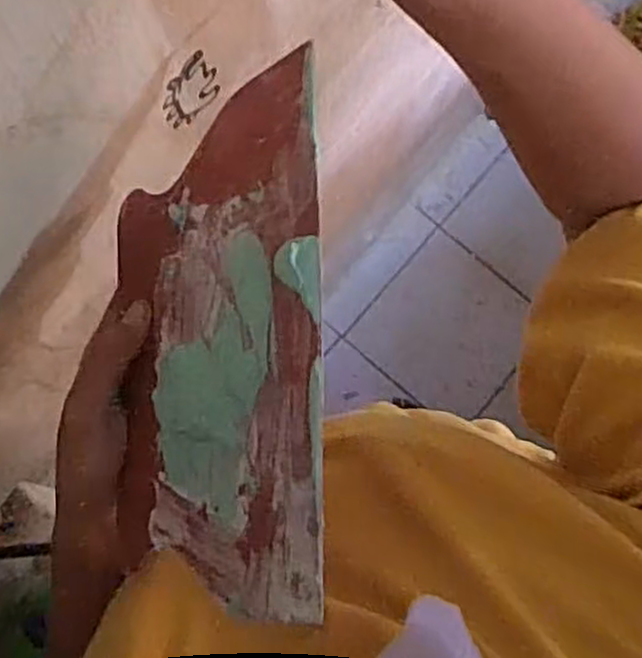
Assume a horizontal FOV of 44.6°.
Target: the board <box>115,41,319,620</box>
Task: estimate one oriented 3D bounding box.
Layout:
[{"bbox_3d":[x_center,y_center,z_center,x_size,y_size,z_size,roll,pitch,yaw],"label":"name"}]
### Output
[{"bbox_3d":[-0.047,0.007,0.321,0.005,0.137,0.203,13,68,-41],"label":"board"}]

